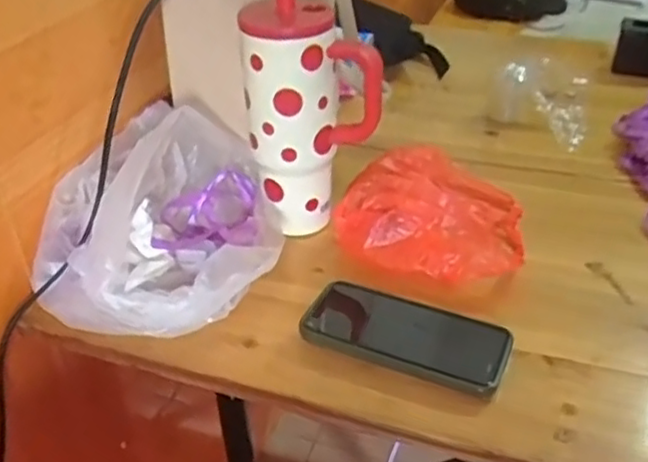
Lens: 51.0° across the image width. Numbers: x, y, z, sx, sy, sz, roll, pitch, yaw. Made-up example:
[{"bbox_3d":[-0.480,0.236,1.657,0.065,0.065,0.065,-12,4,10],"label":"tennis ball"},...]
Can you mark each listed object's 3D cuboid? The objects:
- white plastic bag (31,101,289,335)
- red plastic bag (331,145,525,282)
[{"bbox_3d":[-0.158,-0.021,0.636,0.213,0.103,0.295,-8,36,-9],"label":"white plastic bag"},{"bbox_3d":[0.113,-0.026,0.672,0.176,0.049,0.192,13,37,19],"label":"red plastic bag"}]

